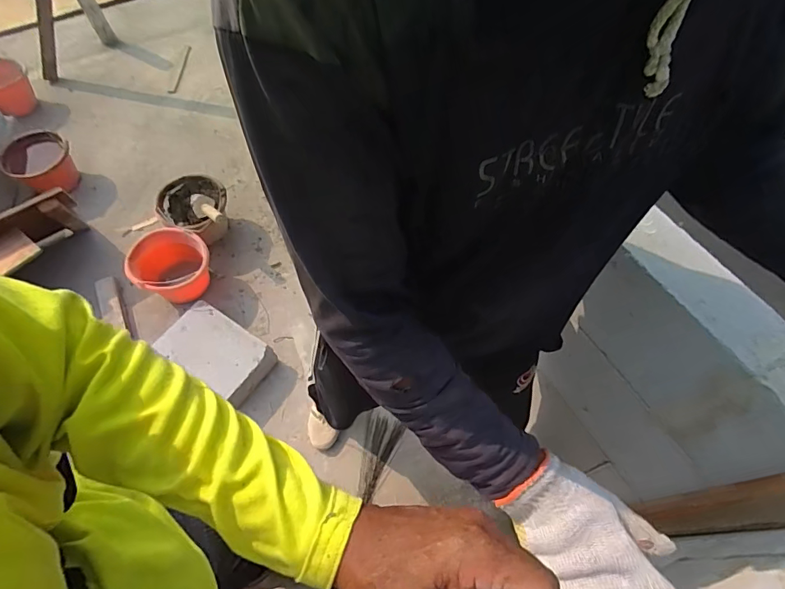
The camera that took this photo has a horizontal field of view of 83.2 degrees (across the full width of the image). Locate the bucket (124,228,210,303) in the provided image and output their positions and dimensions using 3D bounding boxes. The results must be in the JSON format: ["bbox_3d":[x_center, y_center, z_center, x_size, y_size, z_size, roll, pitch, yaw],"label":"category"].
[{"bbox_3d":[-0.749,-0.083,1.515,0.250,0.177,0.260,0,59,-1],"label":"bucket"}]

